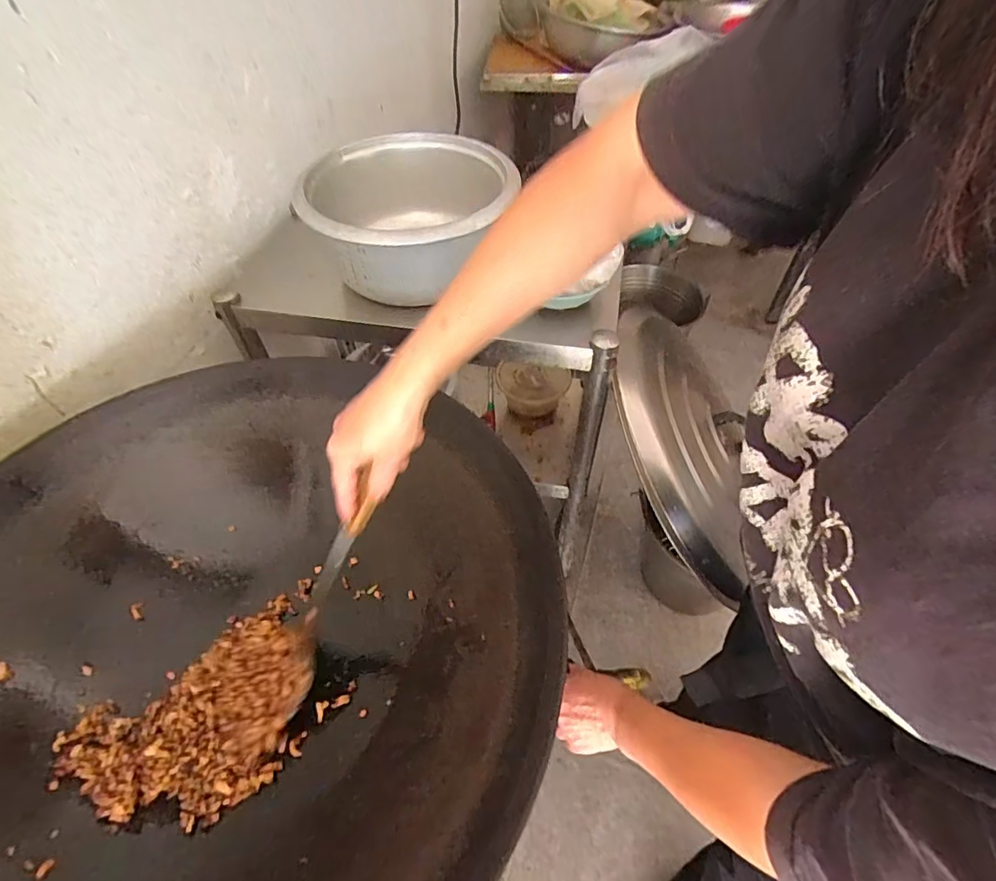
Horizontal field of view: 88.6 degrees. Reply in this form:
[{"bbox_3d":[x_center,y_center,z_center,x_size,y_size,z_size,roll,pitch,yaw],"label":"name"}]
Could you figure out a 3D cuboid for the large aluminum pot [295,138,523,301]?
[{"bbox_3d":[-0.125,-0.315,0.734,0.283,0.128,0.283,-5,52,-3],"label":"large aluminum pot"}]

